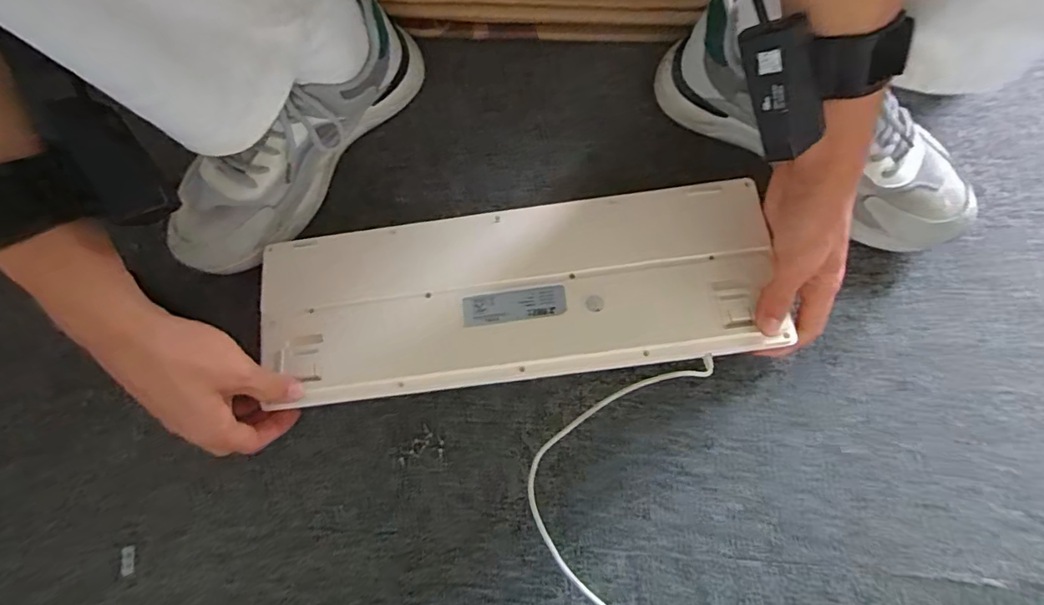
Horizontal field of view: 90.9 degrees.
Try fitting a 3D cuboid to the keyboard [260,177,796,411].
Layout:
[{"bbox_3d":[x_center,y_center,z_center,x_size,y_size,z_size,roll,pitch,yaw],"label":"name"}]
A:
[{"bbox_3d":[-0.008,-0.010,0.411,0.390,0.046,0.139,-8,78,1],"label":"keyboard"}]

